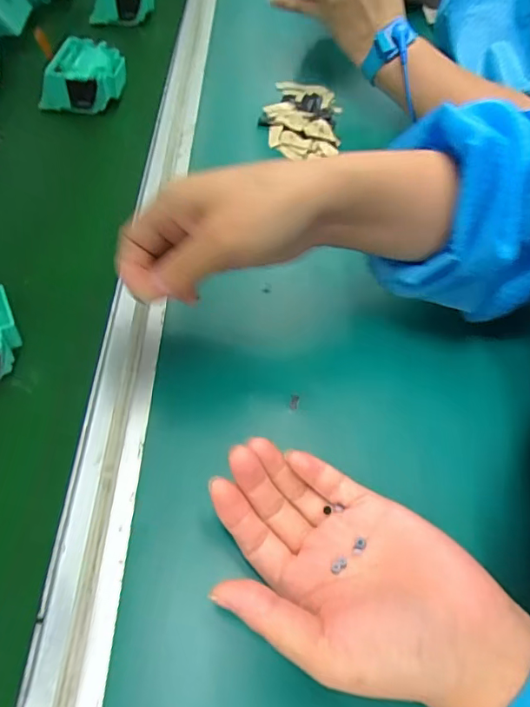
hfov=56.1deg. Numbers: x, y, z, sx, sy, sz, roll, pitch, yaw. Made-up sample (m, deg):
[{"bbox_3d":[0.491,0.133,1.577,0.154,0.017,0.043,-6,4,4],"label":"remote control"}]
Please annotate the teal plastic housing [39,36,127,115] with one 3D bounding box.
[{"bbox_3d":[-0.180,-0.278,0.504,0.075,0.045,0.064,5,55,4],"label":"teal plastic housing"}]

